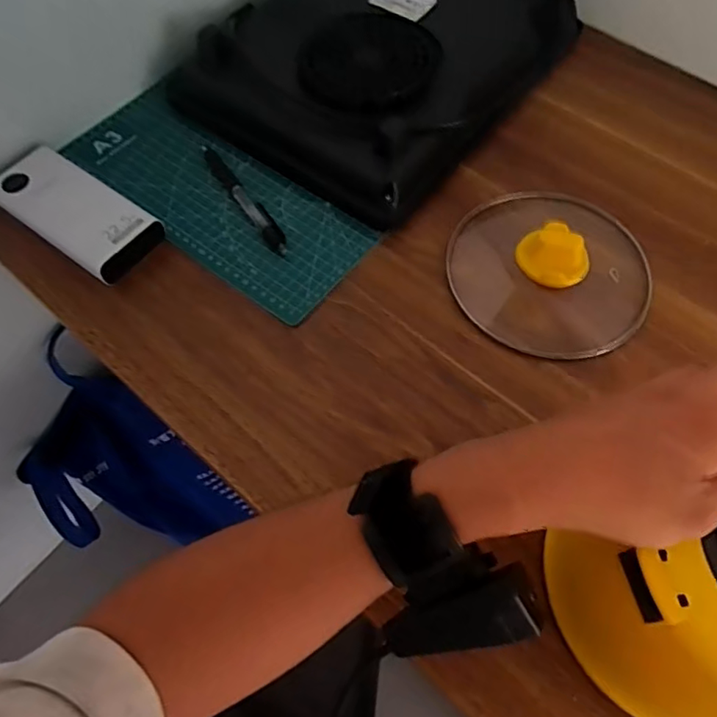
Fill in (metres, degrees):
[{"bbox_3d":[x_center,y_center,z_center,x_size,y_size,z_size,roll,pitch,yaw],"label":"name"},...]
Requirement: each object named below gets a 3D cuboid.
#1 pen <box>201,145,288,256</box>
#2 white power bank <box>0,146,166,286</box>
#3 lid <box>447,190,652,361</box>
[{"bbox_3d":[-0.100,-0.142,0.503,0.016,0.008,0.144,-31,66,-15],"label":"pen"},{"bbox_3d":[-0.237,-0.124,0.478,0.151,0.029,0.068,34,67,16],"label":"white power bank"},{"bbox_3d":[0.152,-0.081,0.456,0.158,0.041,0.159,1,62,0],"label":"lid"}]

